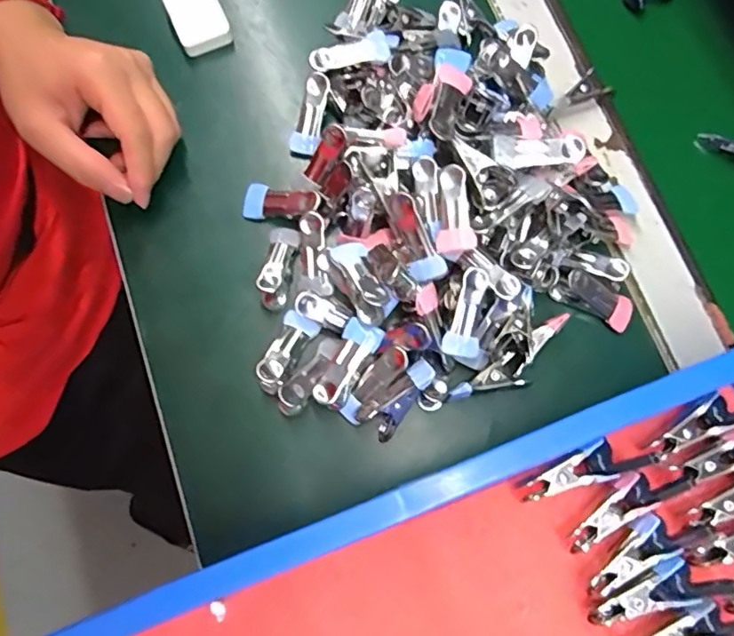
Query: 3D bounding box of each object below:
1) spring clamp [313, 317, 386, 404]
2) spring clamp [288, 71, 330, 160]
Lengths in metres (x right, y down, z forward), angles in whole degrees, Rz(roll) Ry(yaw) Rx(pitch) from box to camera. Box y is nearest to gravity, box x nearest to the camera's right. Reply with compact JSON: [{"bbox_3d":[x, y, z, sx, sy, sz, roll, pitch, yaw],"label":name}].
[{"bbox_3d":[-0.014,0.025,0.330,0.022,0.020,0.052,36,77,8],"label":"spring clamp"},{"bbox_3d":[-0.038,-0.133,0.374,0.018,0.009,0.055,15,99,3],"label":"spring clamp"}]

